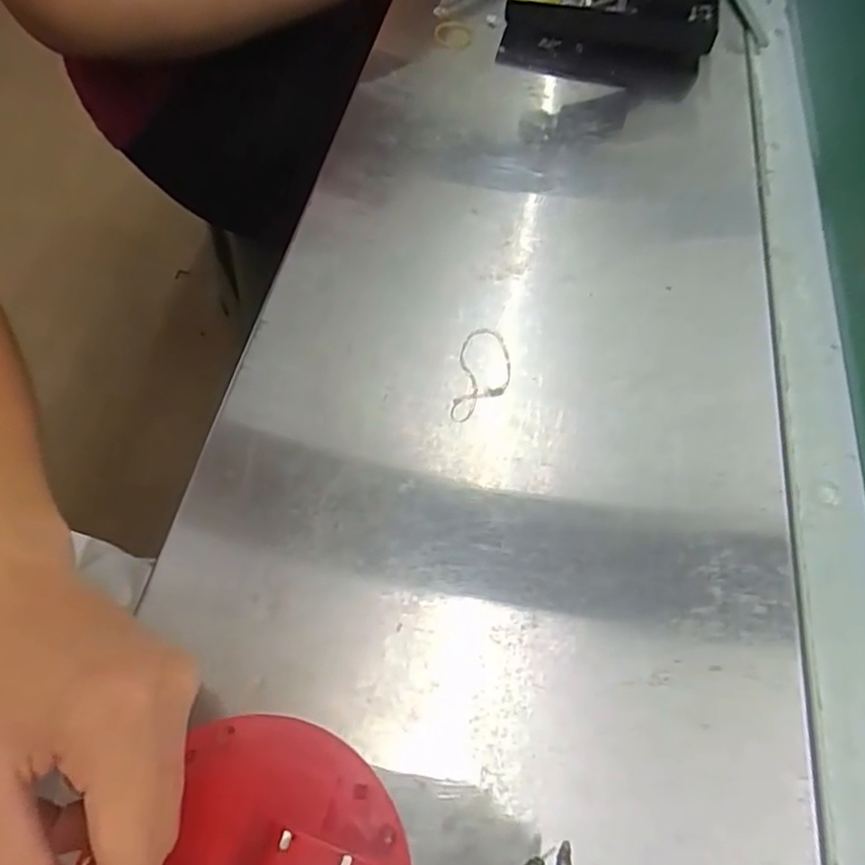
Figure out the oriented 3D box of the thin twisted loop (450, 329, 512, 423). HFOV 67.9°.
[{"bbox_3d":[0.029,-0.033,0.363,0.030,0.004,0.062,8,65,5],"label":"thin twisted loop"}]

